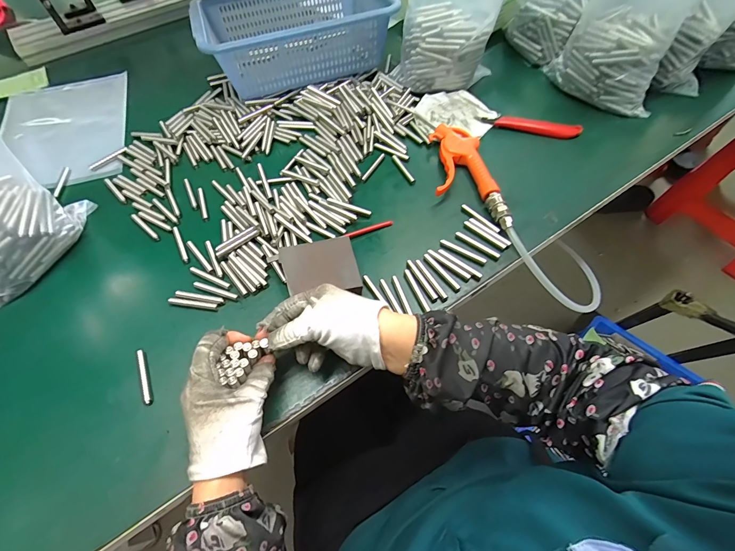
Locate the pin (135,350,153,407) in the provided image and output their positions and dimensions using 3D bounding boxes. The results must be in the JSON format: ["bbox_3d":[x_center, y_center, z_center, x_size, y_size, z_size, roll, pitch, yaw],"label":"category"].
[{"bbox_3d":[-0.225,0.102,0.352,0.008,0.005,0.060,-23,62,-12],"label":"pin"}]

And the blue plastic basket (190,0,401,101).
[{"bbox_3d":[-0.120,-0.418,0.589,0.304,0.095,0.214,-16,61,-8],"label":"blue plastic basket"}]

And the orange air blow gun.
[{"bbox_3d":[0.129,-0.137,0.463,0.080,0.023,0.183,-1,60,1],"label":"orange air blow gun"}]

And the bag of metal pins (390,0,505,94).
[{"bbox_3d":[0.116,-0.373,0.502,0.139,0.188,0.089,6,60,5],"label":"bag of metal pins"}]

